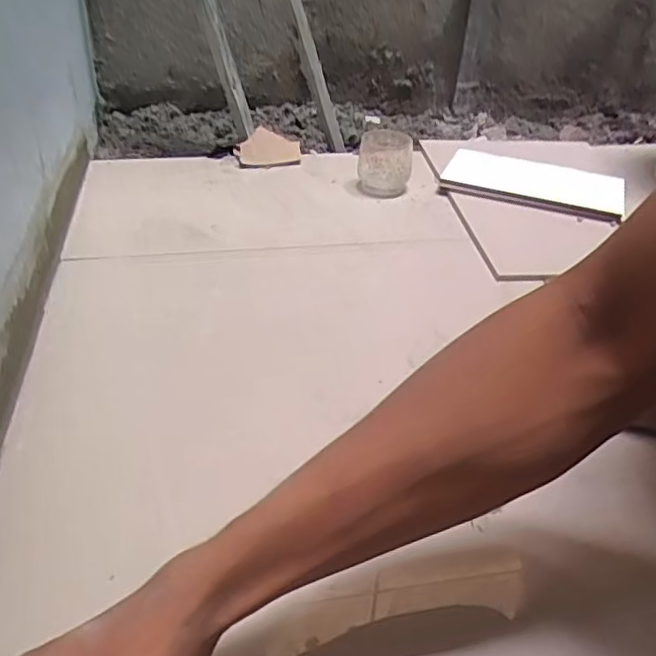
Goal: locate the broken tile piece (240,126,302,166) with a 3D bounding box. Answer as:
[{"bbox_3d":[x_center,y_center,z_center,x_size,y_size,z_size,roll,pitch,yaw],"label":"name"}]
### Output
[{"bbox_3d":[-0.094,-0.283,0.958,0.092,0.017,0.064,-16,75,-10],"label":"broken tile piece"}]

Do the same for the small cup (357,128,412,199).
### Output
[{"bbox_3d":[0.082,-0.234,0.876,0.073,0.081,0.070,3,36,-2],"label":"small cup"}]

